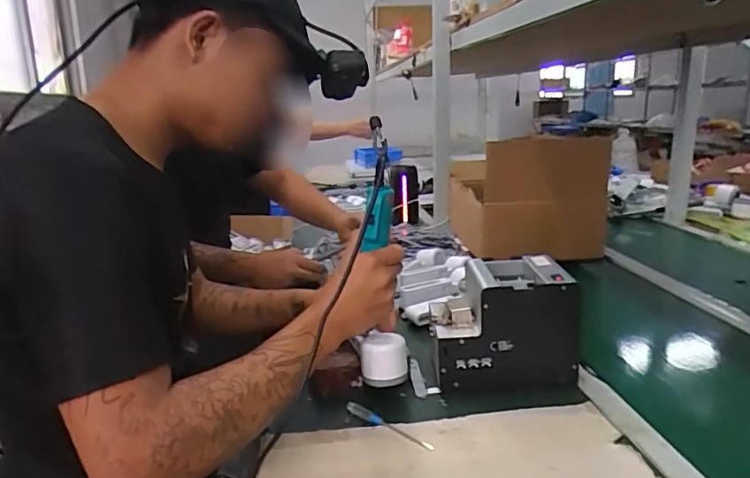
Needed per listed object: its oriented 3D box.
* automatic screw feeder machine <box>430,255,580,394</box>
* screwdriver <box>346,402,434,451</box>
[{"bbox_3d":[0.173,0.114,0.740,0.181,0.144,0.129,-2,14,3],"label":"automatic screw feeder machine"},{"bbox_3d":[0.016,0.218,0.633,0.130,0.009,0.015,9,19,40],"label":"screwdriver"}]

